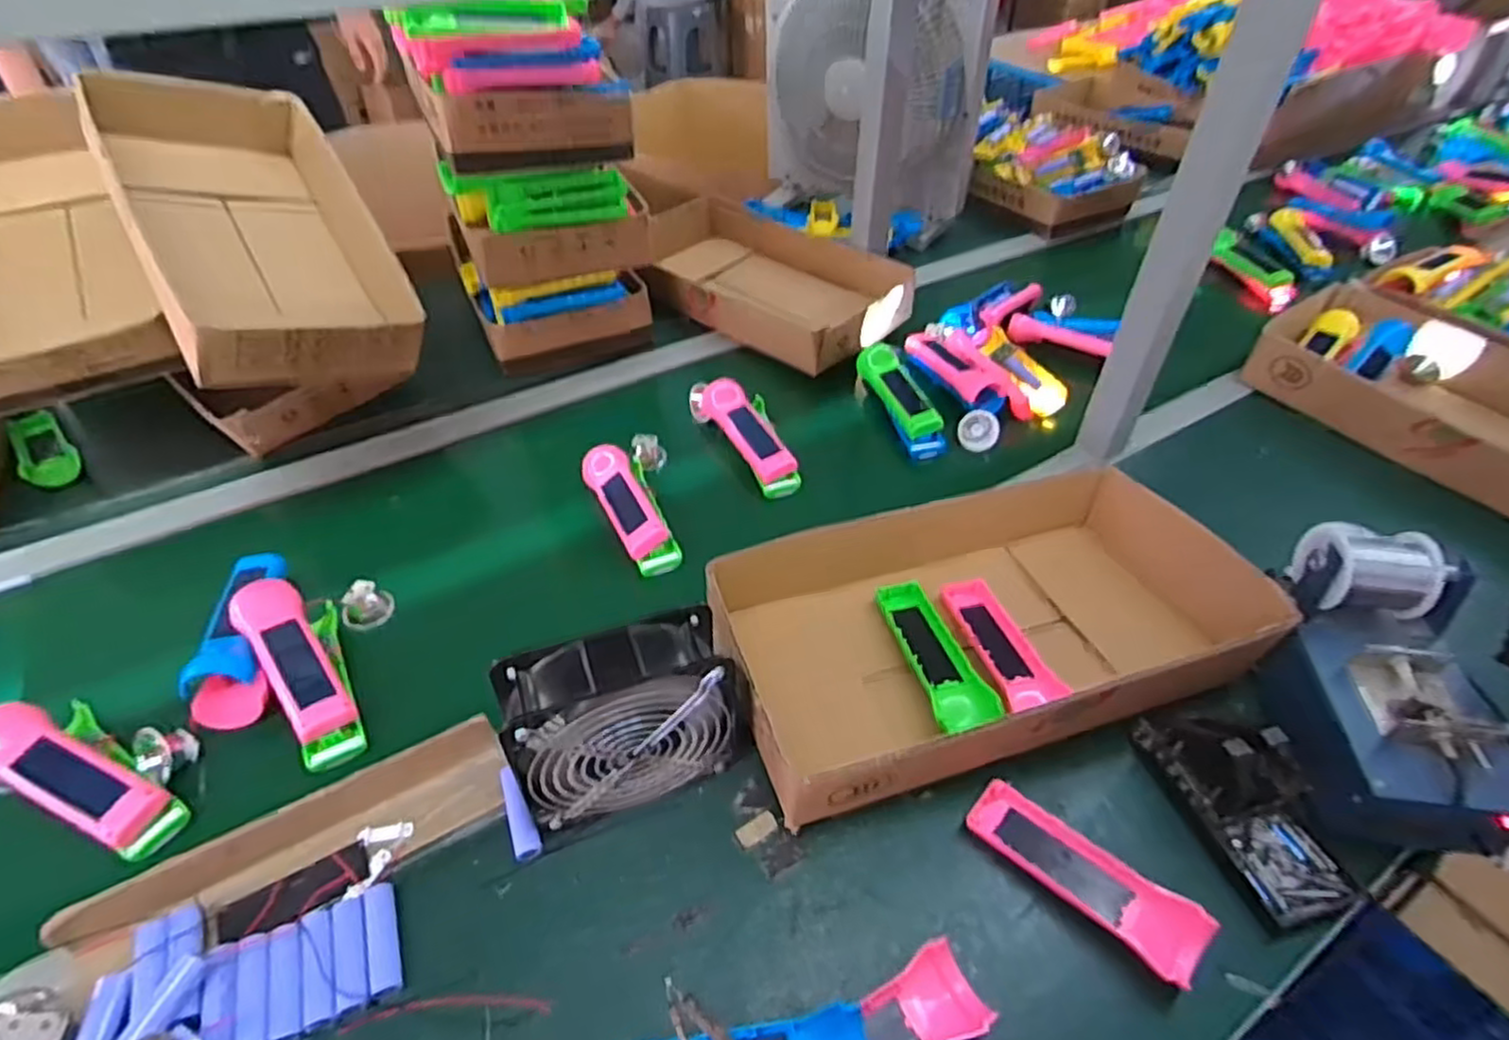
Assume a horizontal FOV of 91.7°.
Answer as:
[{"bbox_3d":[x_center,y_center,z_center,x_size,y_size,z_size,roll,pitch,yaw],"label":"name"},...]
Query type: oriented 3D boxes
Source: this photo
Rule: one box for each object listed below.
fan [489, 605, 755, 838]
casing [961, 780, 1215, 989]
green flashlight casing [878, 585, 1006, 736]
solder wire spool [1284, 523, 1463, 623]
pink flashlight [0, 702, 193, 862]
[{"bbox_3d":[-0.084,0.140,0.510,0.157,0.148,0.058,-13,45,-14],"label":"fan"},{"bbox_3d":[0.222,0.242,0.501,0.154,0.033,0.046,33,53,30],"label":"casing"},{"bbox_3d":[0.151,0.109,0.620,0.049,0.021,0.158,-10,45,-10],"label":"green flashlight casing"},{"bbox_3d":[0.482,0.038,0.569,0.089,0.063,0.068,1,44,1],"label":"solder wire spool"},{"bbox_3d":[-0.514,0.188,0.544,0.190,0.049,0.049,16,46,16],"label":"pink flashlight"}]

